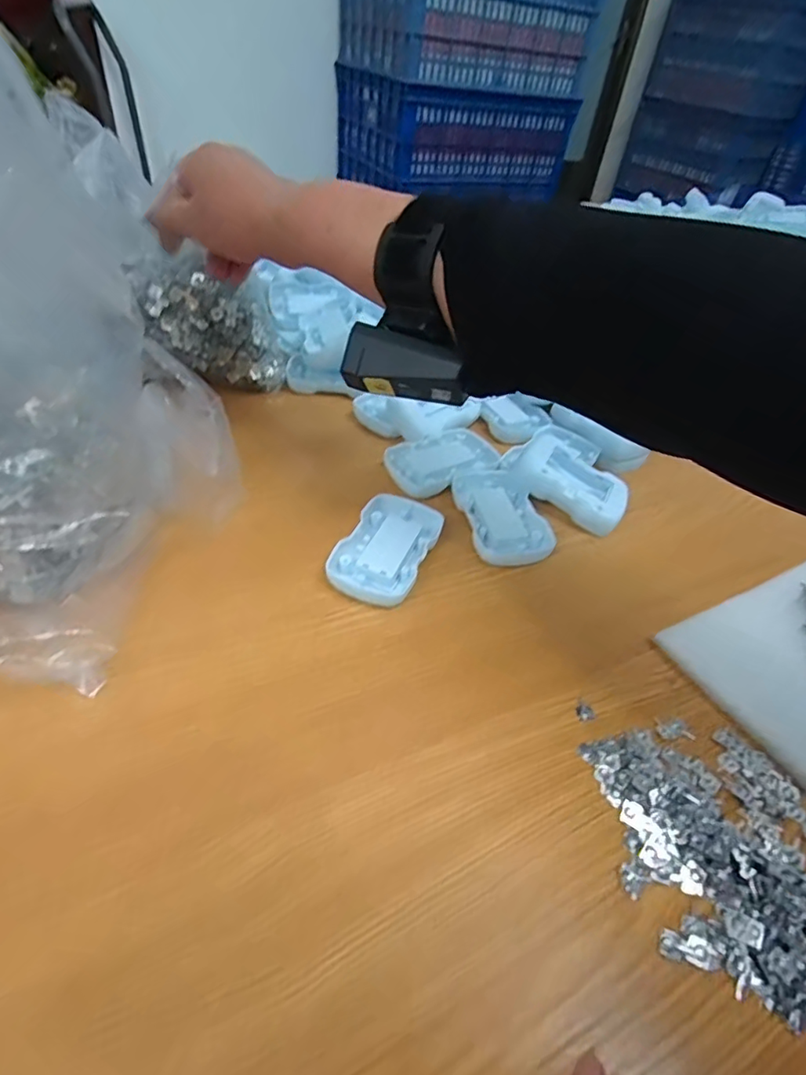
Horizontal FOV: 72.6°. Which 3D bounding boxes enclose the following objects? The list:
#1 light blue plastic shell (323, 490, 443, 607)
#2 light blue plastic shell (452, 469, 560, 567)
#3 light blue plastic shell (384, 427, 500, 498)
[{"bbox_3d":[-0.010,0.008,0.364,0.053,0.020,0.089,20,45,12],"label":"light blue plastic shell"},{"bbox_3d":[0.070,-0.016,0.400,0.054,0.020,0.093,-5,45,-14],"label":"light blue plastic shell"},{"bbox_3d":[0.031,-0.061,0.439,0.090,0.016,0.054,-19,50,-26],"label":"light blue plastic shell"}]

